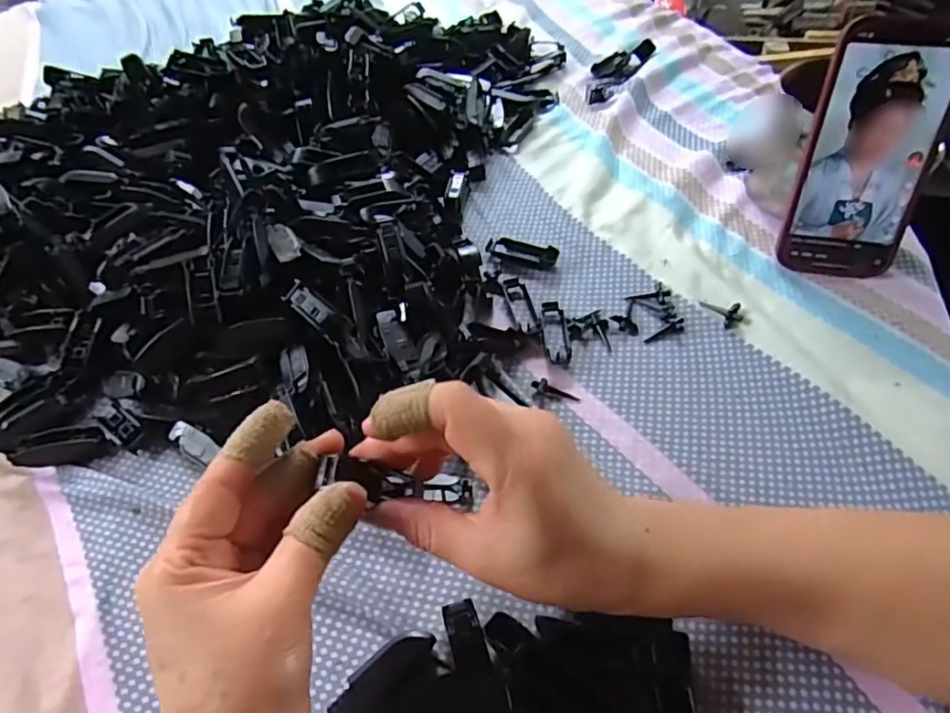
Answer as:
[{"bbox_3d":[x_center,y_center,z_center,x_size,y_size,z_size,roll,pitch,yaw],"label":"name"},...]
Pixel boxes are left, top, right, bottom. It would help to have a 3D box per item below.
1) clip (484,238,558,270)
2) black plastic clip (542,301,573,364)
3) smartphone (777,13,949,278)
[{"bbox_3d":[0.035,-0.078,0.447,0.053,0.009,0.016,18,57,17],"label":"clip"},{"bbox_3d":[0.054,-0.017,0.400,0.017,0.006,0.049,-7,54,-1],"label":"black plastic clip"},{"bbox_3d":[0.256,-0.129,0.388,0.074,0.158,0.015,9,28,11],"label":"smartphone"}]

